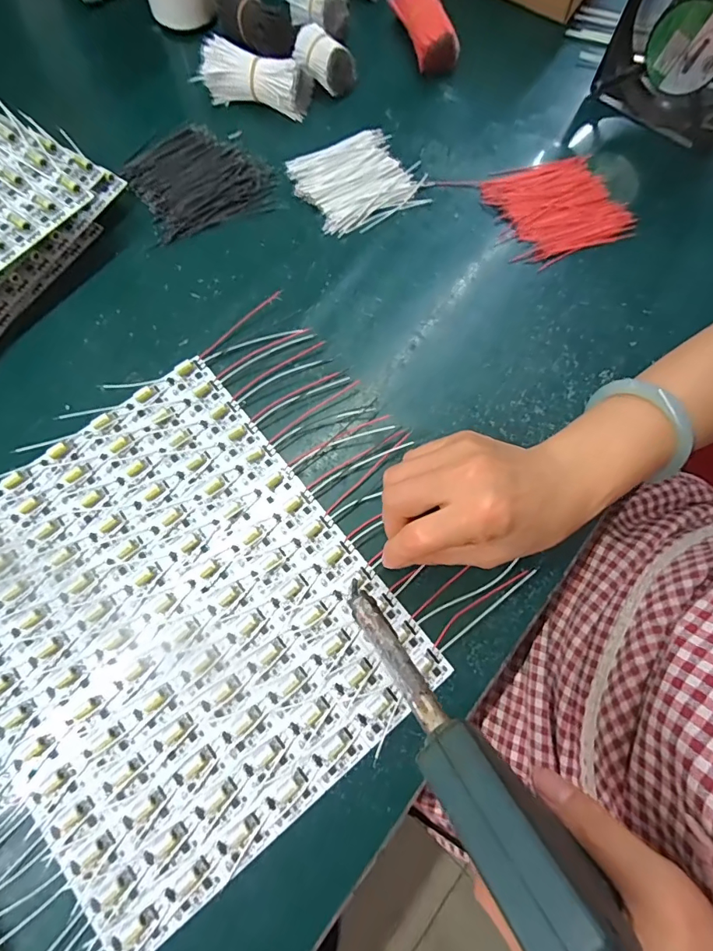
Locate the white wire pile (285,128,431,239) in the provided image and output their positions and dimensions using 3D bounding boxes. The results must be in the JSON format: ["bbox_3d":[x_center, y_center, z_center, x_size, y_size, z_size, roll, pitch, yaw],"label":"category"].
[{"bbox_3d":[0.001,-0.254,0.395,0.104,0.012,0.087,-18,76,-6],"label":"white wire pile"}]

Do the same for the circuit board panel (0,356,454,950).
[{"bbox_3d":[-0.121,0.086,0.295,0.237,0.007,0.281,-38,79,-11],"label":"circuit board panel"}]

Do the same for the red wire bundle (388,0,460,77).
[{"bbox_3d":[0.064,-0.419,0.423,0.035,0.032,0.095,-25,77,-8],"label":"red wire bundle"}]

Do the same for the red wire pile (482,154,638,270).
[{"bbox_3d":[0.168,-0.231,0.389,0.104,0.015,0.098,-22,76,-7],"label":"red wire pile"}]

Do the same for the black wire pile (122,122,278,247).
[{"bbox_3d":[-0.136,-0.257,0.397,0.110,0.010,0.103,-31,78,-9],"label":"black wire pile"}]

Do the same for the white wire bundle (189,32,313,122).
[{"bbox_3d":[-0.089,-0.350,0.405,0.092,0.034,0.035,18,75,4],"label":"white wire bundle"}]

